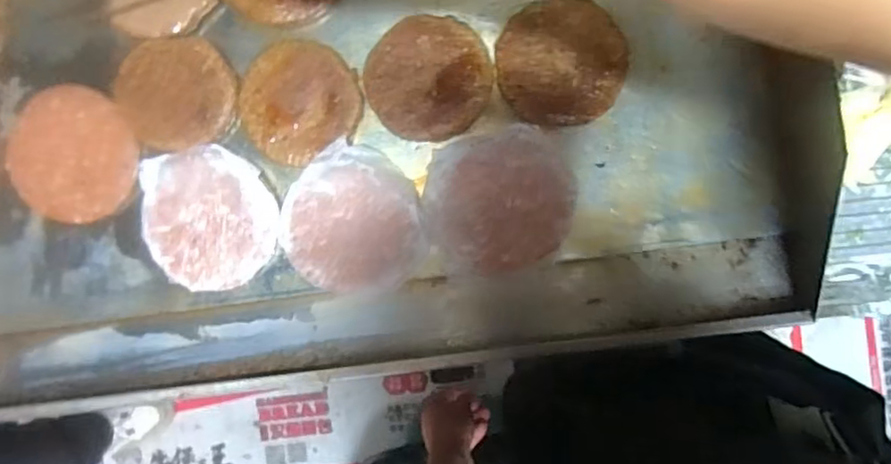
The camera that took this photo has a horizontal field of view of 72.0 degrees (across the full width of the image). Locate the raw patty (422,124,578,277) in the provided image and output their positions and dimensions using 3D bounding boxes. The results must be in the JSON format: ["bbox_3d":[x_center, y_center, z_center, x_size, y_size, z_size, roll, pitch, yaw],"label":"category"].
[{"bbox_3d":[0.041,-0.022,0.470,0.112,0.019,0.106,0,95,2],"label":"raw patty"}]

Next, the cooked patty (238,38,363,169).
[{"bbox_3d":[-0.115,-0.103,0.475,0.090,0.009,0.089,0,95,2],"label":"cooked patty"}]

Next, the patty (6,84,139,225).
[{"bbox_3d":[-0.300,-0.062,0.491,0.106,0.005,0.103,0,95,2],"label":"patty"}]

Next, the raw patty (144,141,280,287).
[{"bbox_3d":[-0.185,-0.010,0.482,0.103,0.015,0.108,0,95,2],"label":"raw patty"}]

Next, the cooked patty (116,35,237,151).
[{"bbox_3d":[-0.215,-0.112,0.489,0.092,0.012,0.088,0,95,2],"label":"cooked patty"}]

